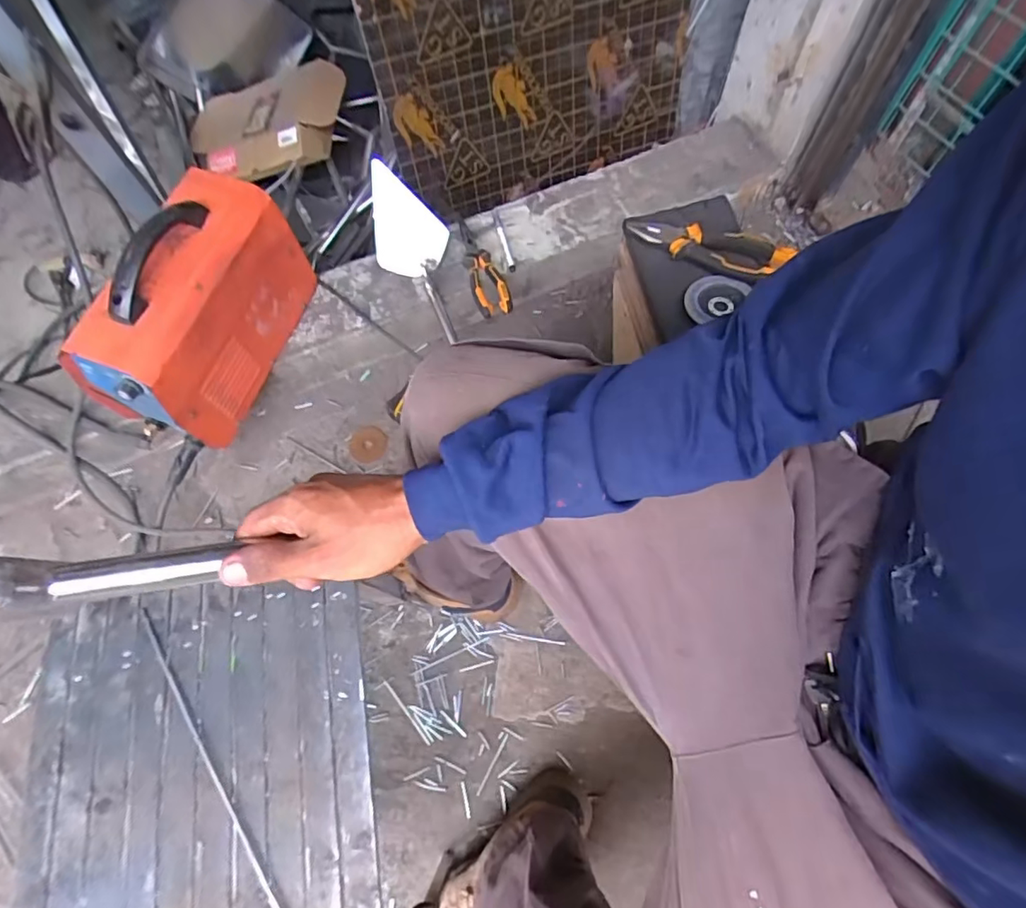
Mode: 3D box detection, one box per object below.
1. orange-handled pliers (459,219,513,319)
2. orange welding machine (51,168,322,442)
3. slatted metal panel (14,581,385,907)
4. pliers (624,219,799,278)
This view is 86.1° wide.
[{"bbox_3d":[-0.056,-0.310,0.915,0.054,0.023,0.182,-23,68,-7],"label":"orange-handled pliers"},{"bbox_3d":[-0.439,-0.203,0.761,0.149,0.218,0.317,19,69,10],"label":"orange welding machine"},{"bbox_3d":[-0.226,0.265,0.393,0.248,0.008,0.325,-11,69,-3],"label":"slatted metal panel"},{"bbox_3d":[0.226,-0.248,0.652,0.183,0.032,0.050,20,70,10],"label":"pliers"}]

